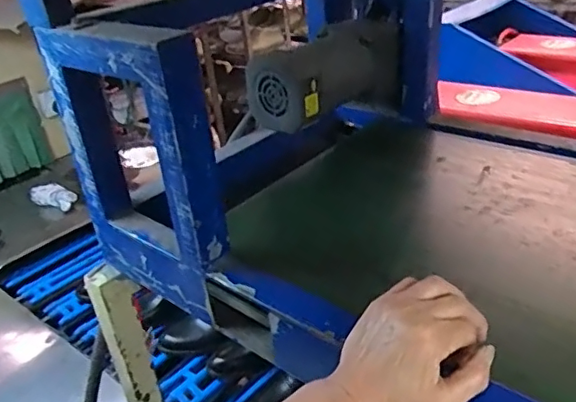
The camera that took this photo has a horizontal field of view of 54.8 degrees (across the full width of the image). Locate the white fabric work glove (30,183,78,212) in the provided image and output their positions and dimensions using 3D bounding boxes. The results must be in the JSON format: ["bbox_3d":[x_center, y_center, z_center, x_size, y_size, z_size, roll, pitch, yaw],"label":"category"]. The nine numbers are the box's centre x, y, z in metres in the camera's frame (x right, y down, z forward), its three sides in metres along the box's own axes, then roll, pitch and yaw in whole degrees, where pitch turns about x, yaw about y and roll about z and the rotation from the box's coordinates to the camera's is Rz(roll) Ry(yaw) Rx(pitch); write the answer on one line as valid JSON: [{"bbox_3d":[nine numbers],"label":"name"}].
[{"bbox_3d":[-0.665,-0.015,1.585,0.146,0.062,0.060,6,32,21],"label":"white fabric work glove"}]

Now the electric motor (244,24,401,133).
[{"bbox_3d":[0.058,-0.178,0.804,0.110,0.118,0.229,19,39,37],"label":"electric motor"}]

